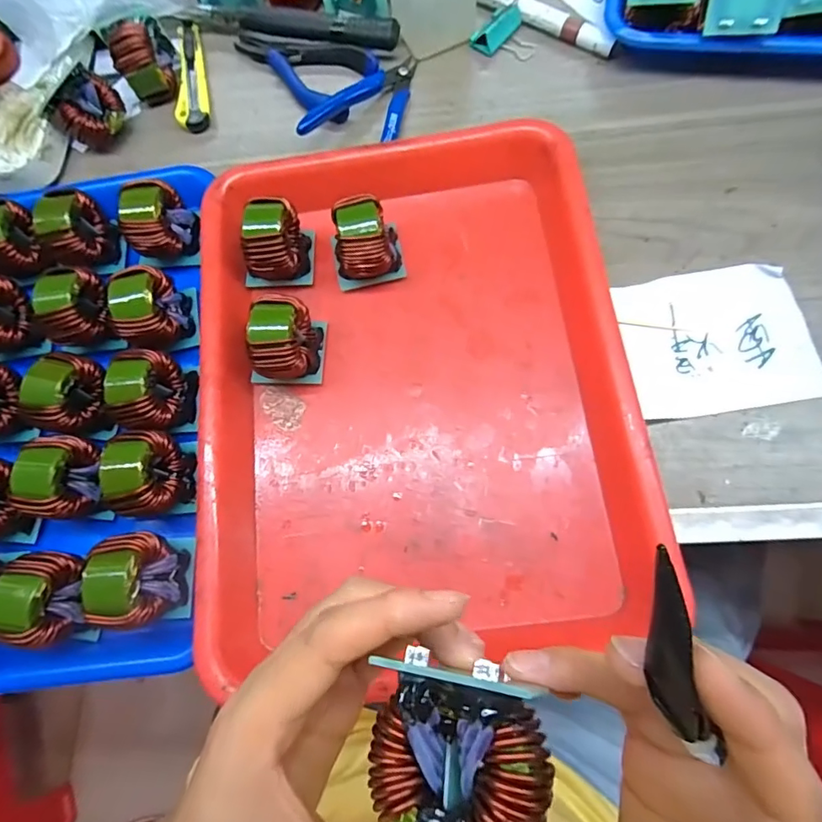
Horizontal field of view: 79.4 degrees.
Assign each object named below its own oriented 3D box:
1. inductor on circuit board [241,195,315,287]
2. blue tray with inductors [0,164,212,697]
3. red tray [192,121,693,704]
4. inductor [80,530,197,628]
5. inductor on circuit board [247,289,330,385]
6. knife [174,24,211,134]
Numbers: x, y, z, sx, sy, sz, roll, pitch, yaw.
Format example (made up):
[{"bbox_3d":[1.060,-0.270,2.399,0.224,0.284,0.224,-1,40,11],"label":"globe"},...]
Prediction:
[{"bbox_3d":[-0.094,-0.113,0.335,0.046,0.047,0.046,2,73,5],"label":"inductor on circuit board"},{"bbox_3d":[-0.246,-0.003,0.314,0.230,0.050,0.329,-7,73,3],"label":"blue tray with inductors"},{"bbox_3d":[0.000,-0.028,0.306,0.249,0.048,0.320,-8,73,3],"label":"red tray"},{"bbox_3d":[-0.150,0.092,0.274,0.038,0.046,0.048,-4,73,3],"label":"inductor"},{"bbox_3d":[-0.083,-0.044,0.312,0.045,0.050,0.048,1,73,5],"label":"inductor on circuit board"},{"bbox_3d":[-0.182,-0.282,0.412,0.024,0.011,0.112,-9,73,3],"label":"knife"}]

